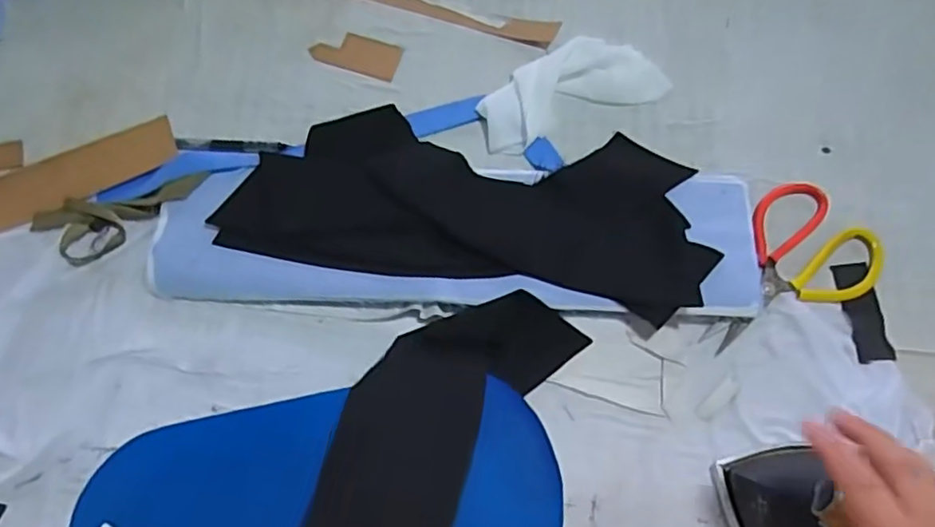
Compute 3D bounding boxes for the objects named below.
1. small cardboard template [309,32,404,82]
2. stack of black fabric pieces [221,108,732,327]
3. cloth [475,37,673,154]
[{"bbox_3d":[-0.106,-0.201,0.598,0.084,0.004,0.041,18,71,6],"label":"small cardboard template"},{"bbox_3d":[0.000,-0.058,0.524,0.380,0.034,0.158,11,70,4],"label":"stack of black fabric pieces"},{"bbox_3d":[0.092,-0.166,0.578,0.175,0.018,0.082,-24,72,-8],"label":"cloth"}]

